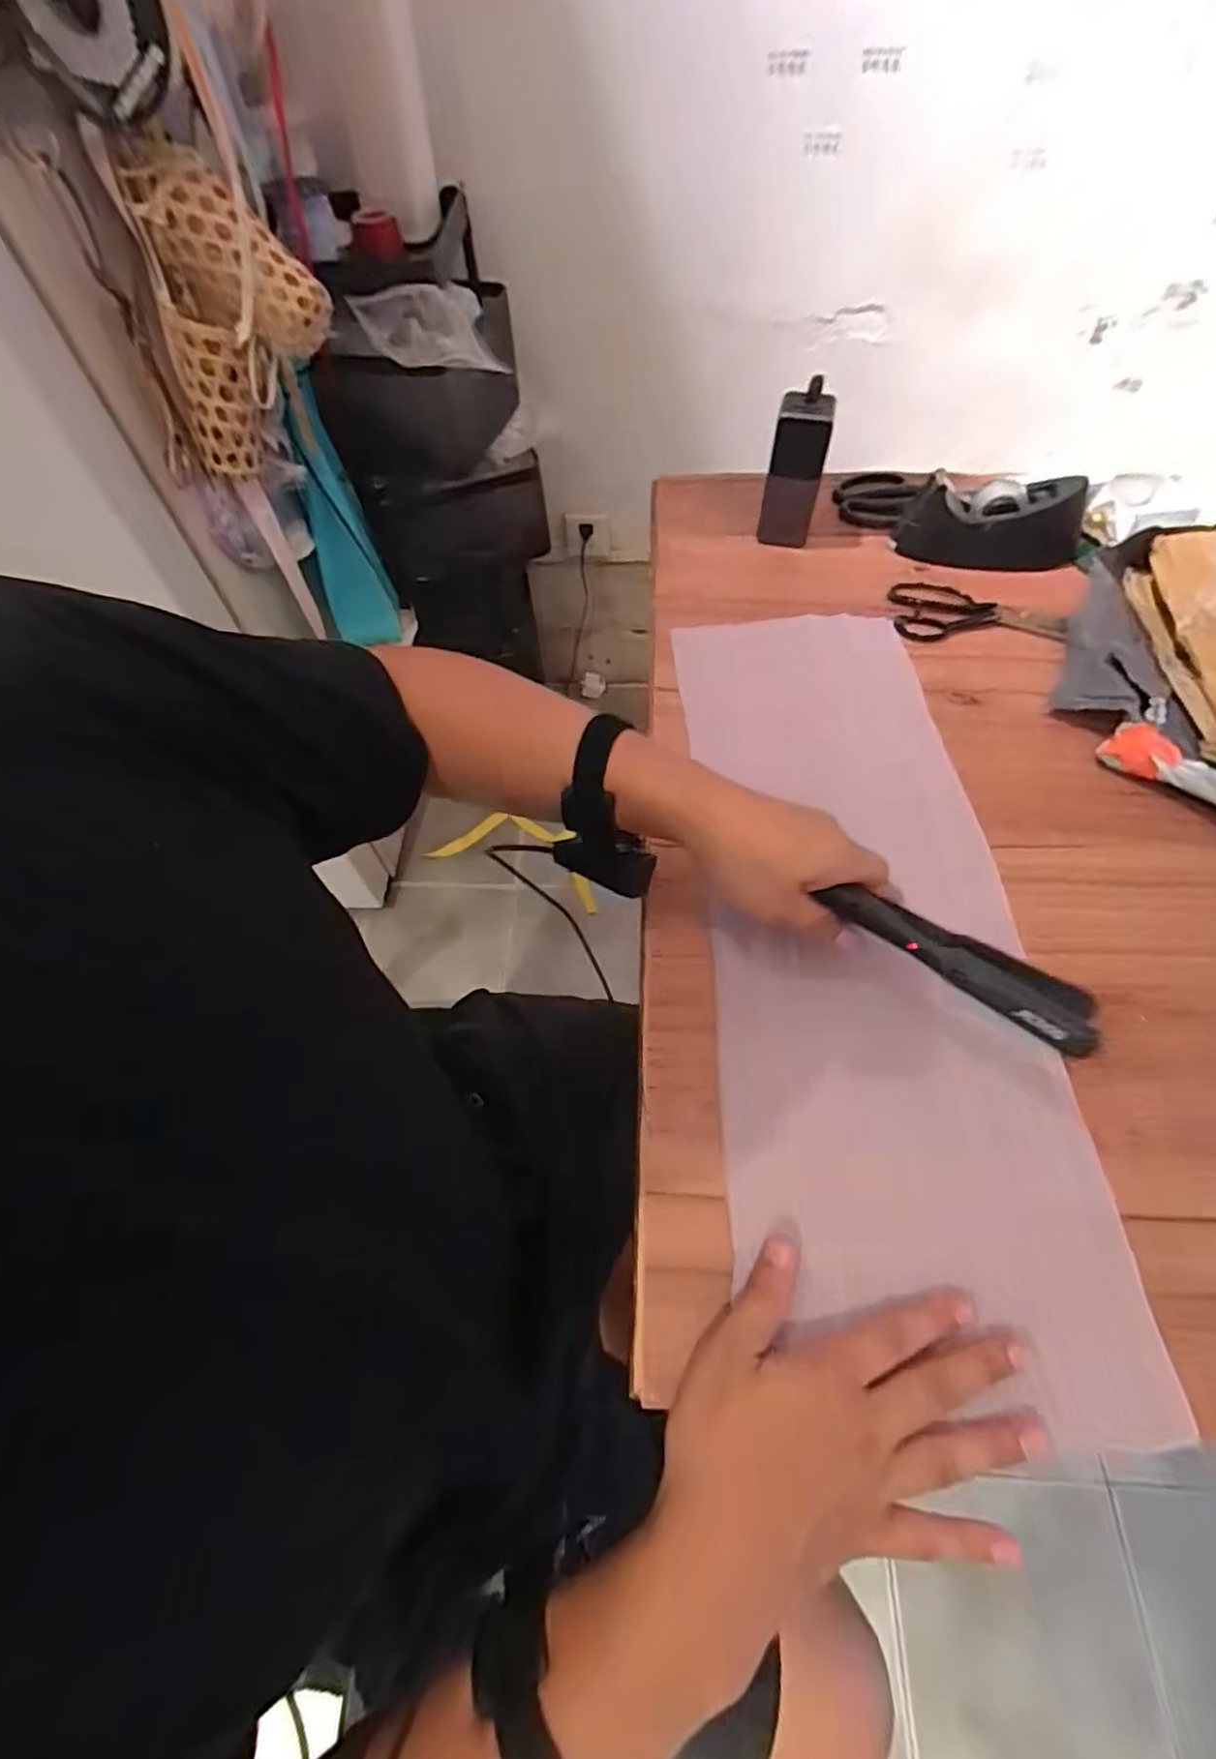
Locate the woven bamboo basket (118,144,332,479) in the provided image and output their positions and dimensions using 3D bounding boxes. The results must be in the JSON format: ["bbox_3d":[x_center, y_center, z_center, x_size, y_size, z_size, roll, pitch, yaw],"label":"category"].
[{"bbox_3d":[-0.367,-0.552,0.663,0.165,0.217,0.121,-22,61,-11],"label":"woven bamboo basket"}]

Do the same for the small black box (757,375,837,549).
[{"bbox_3d":[0.190,-0.418,0.681,0.053,0.138,0.048,8,60,7],"label":"small black box"}]

